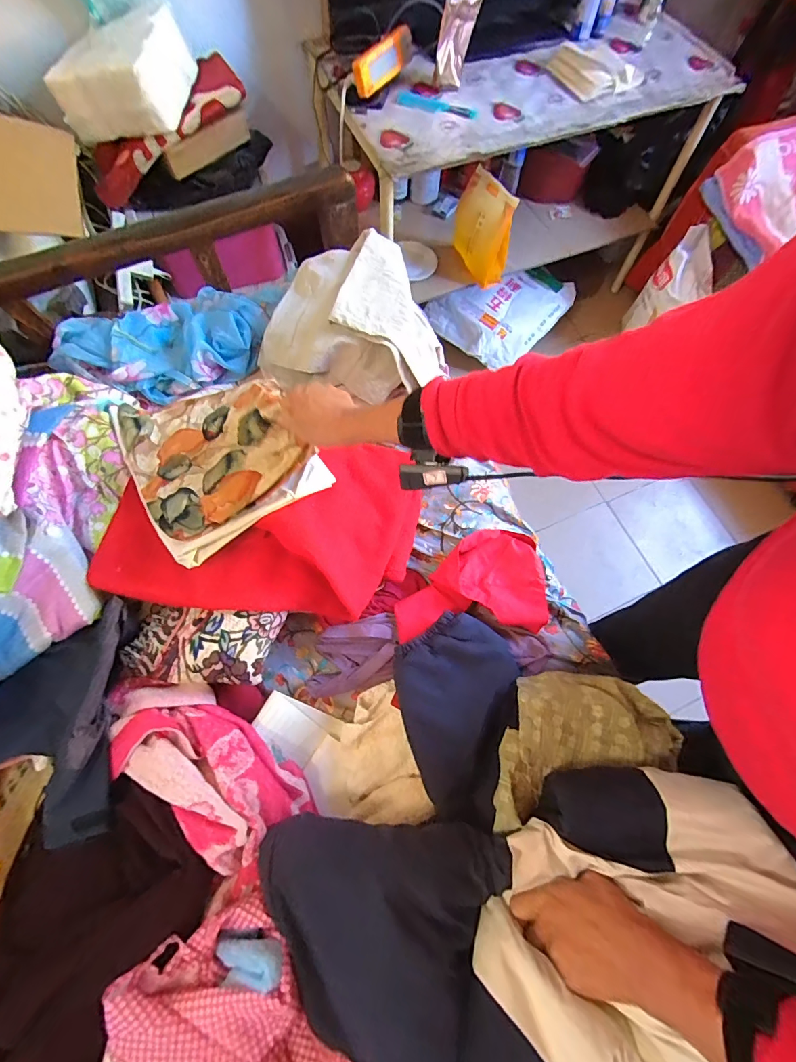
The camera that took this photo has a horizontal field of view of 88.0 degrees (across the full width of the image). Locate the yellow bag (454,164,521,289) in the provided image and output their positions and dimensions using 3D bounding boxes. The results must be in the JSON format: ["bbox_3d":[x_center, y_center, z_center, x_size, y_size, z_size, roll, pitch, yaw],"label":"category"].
[{"bbox_3d":[0.245,-0.853,1.190,0.073,0.236,0.194,-34,75,-13],"label":"yellow bag"}]

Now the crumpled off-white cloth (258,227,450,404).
[{"bbox_3d":[-0.068,-0.359,0.690,0.292,0.108,0.262,9,70,1],"label":"crumpled off-white cloth"}]

